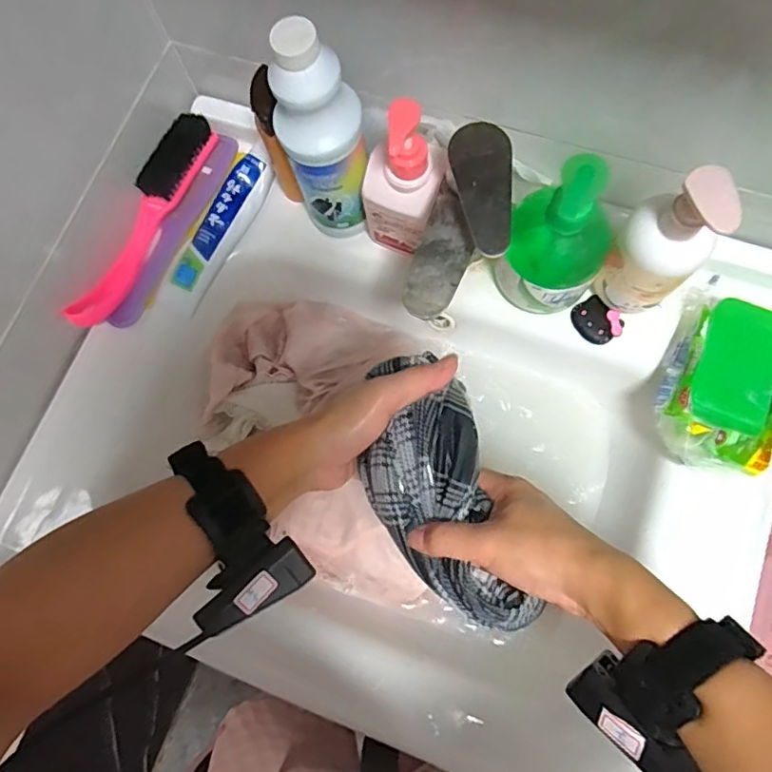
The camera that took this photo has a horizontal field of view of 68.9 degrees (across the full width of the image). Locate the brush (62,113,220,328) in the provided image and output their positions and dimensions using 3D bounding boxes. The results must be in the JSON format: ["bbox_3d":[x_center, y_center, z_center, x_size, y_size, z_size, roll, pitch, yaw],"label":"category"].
[{"bbox_3d":[-0.228,-0.155,0.533,0.041,0.035,0.229,26,78,11],"label":"brush"}]

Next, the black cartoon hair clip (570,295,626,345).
[{"bbox_3d":[0.186,-0.057,0.496,0.043,0.011,0.035,40,81,13],"label":"black cartoon hair clip"}]

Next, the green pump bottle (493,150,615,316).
[{"bbox_3d":[0.132,-0.111,0.427,0.078,0.158,0.073,28,78,11],"label":"green pump bottle"}]

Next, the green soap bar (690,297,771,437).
[{"bbox_3d":[0.285,-0.018,0.455,0.060,0.020,0.103,20,77,10],"label":"green soap bar"}]

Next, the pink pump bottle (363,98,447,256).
[{"bbox_3d":[0.013,-0.156,0.440,0.060,0.147,0.046,4,75,6],"label":"pink pump bottle"}]

